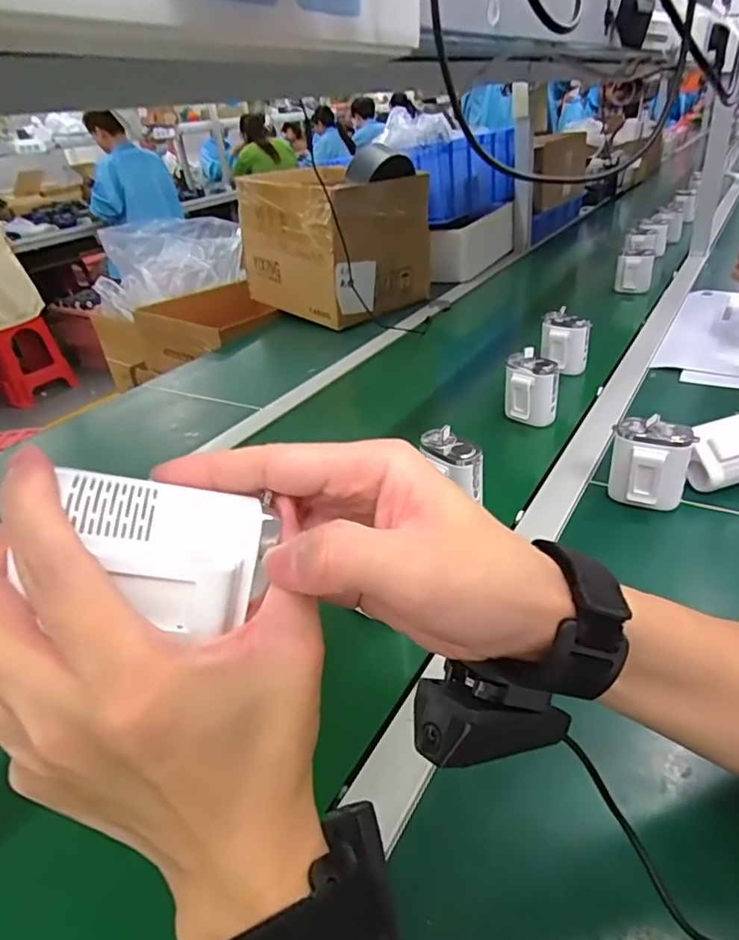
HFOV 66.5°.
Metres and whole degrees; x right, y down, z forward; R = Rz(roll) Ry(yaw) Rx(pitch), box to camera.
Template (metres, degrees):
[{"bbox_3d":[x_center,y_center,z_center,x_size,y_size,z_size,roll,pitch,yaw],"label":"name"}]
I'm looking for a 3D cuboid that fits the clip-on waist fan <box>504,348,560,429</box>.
[{"bbox_3d":[0.211,-0.106,0.739,0.067,0.084,0.040,3,33,14],"label":"clip-on waist fan"}]

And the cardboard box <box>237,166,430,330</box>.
[{"bbox_3d":[-0.065,-0.508,1.247,0.289,0.251,0.369,-30,39,-32],"label":"cardboard box"}]

